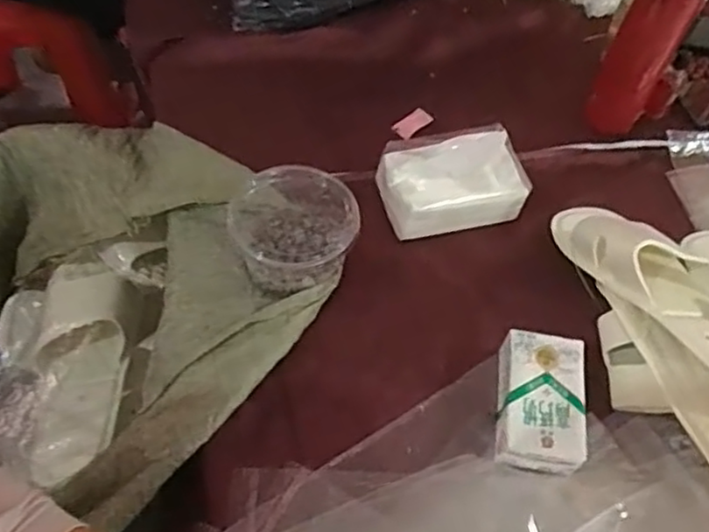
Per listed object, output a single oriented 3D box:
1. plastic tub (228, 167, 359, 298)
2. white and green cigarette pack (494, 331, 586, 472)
[{"bbox_3d":[-0.058,-0.028,0.630,0.110,0.095,0.113,2,55,-3],"label":"plastic tub"},{"bbox_3d":[0.157,0.115,0.569,0.070,0.038,0.108,10,54,2],"label":"white and green cigarette pack"}]

